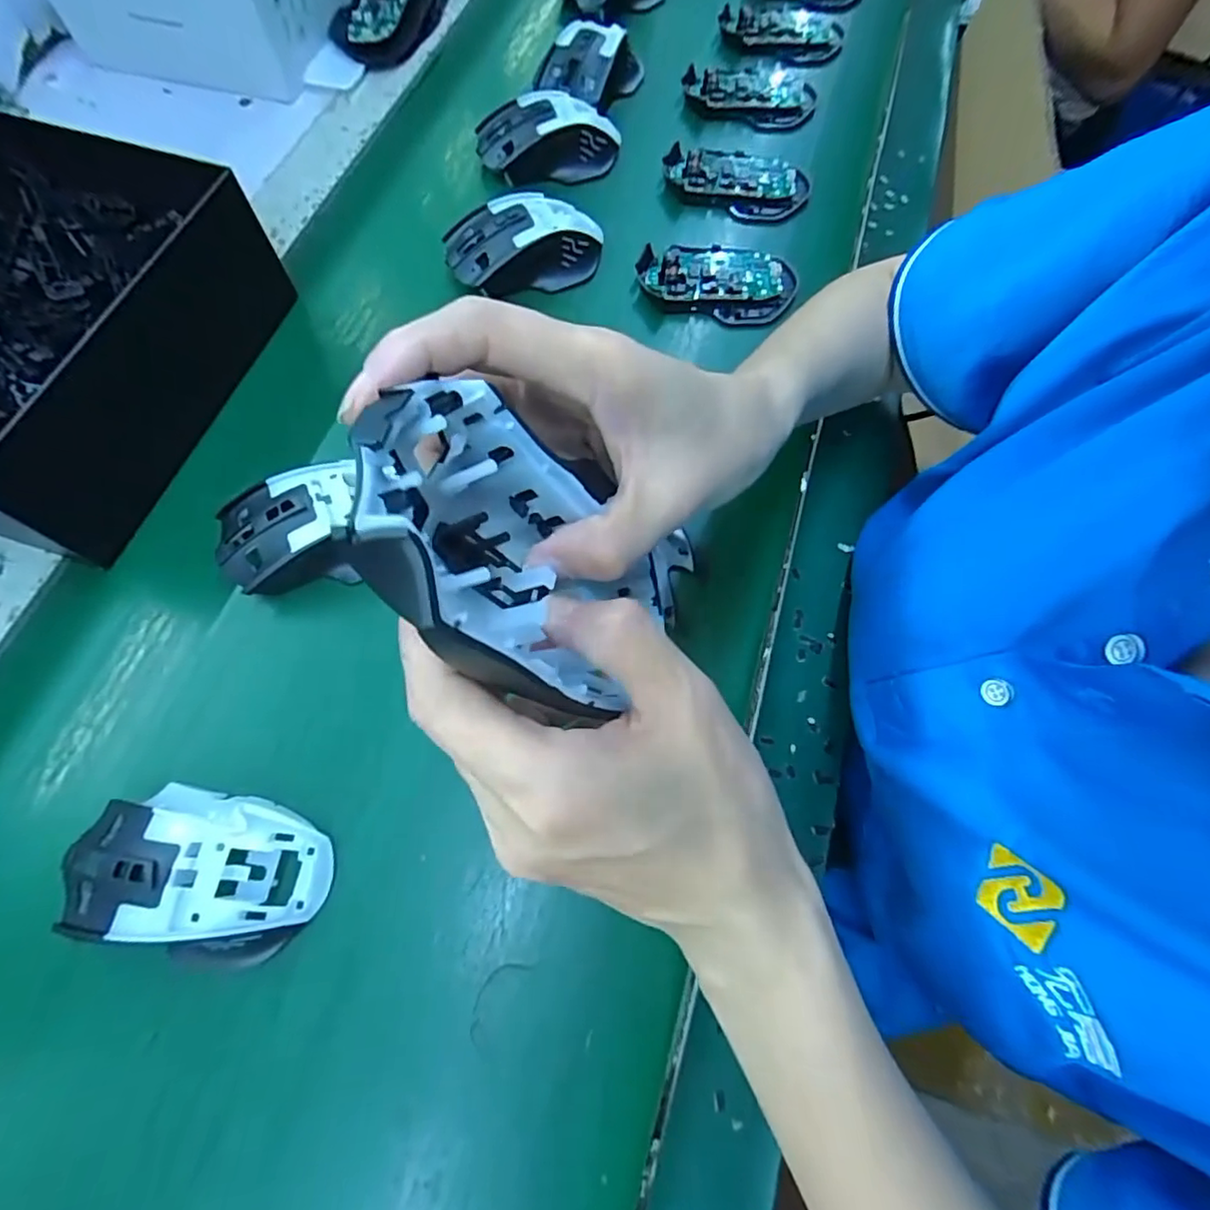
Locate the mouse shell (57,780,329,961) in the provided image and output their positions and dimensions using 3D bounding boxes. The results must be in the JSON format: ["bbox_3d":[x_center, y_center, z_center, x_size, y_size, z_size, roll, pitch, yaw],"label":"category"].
[{"bbox_3d":[-0.188,0.120,0.268,0.111,0.030,0.068,9,68,1],"label":"mouse shell"}]

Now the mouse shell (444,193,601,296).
[{"bbox_3d":[-0.057,-0.259,0.425,0.110,0.037,0.060,-14,70,-10],"label":"mouse shell"}]

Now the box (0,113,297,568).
[{"bbox_3d":[-0.334,-0.165,0.352,0.198,0.083,0.226,20,68,3],"label":"box"}]

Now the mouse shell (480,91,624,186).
[{"bbox_3d":[-0.042,-0.368,0.471,0.114,0.038,0.070,-12,70,-10],"label":"mouse shell"}]

